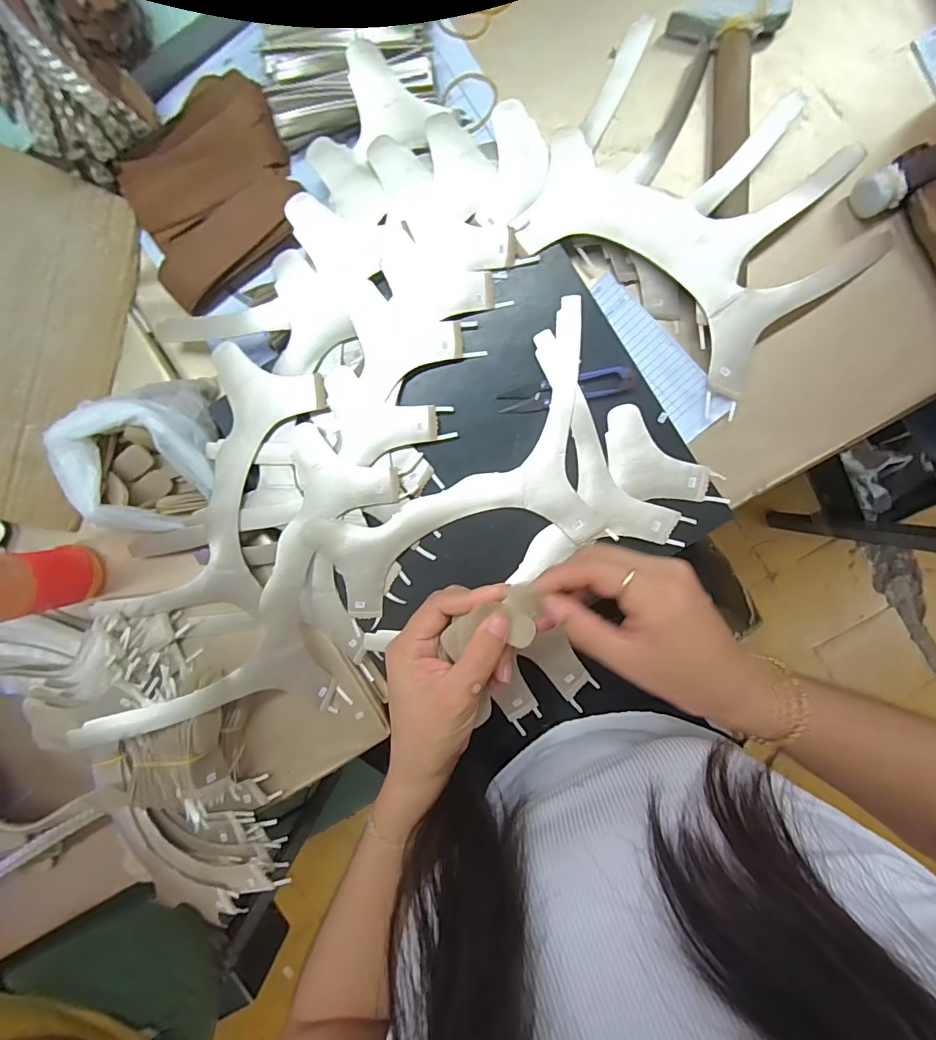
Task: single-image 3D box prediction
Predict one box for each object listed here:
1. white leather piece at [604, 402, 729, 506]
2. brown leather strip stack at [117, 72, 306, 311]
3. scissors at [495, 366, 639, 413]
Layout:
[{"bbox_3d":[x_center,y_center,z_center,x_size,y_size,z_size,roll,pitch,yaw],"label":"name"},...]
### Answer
[{"bbox_3d":[0.143,-0.039,0.364,0.103,0.005,0.052,40,96,3],"label":"white leather piece"},{"bbox_3d":[-0.201,-0.259,0.379,0.141,0.032,0.116,-31,92,5],"label":"brown leather strip stack"},{"bbox_3d":[0.075,-0.098,0.358,0.099,0.005,0.021,-11,94,4],"label":"scissors"}]

